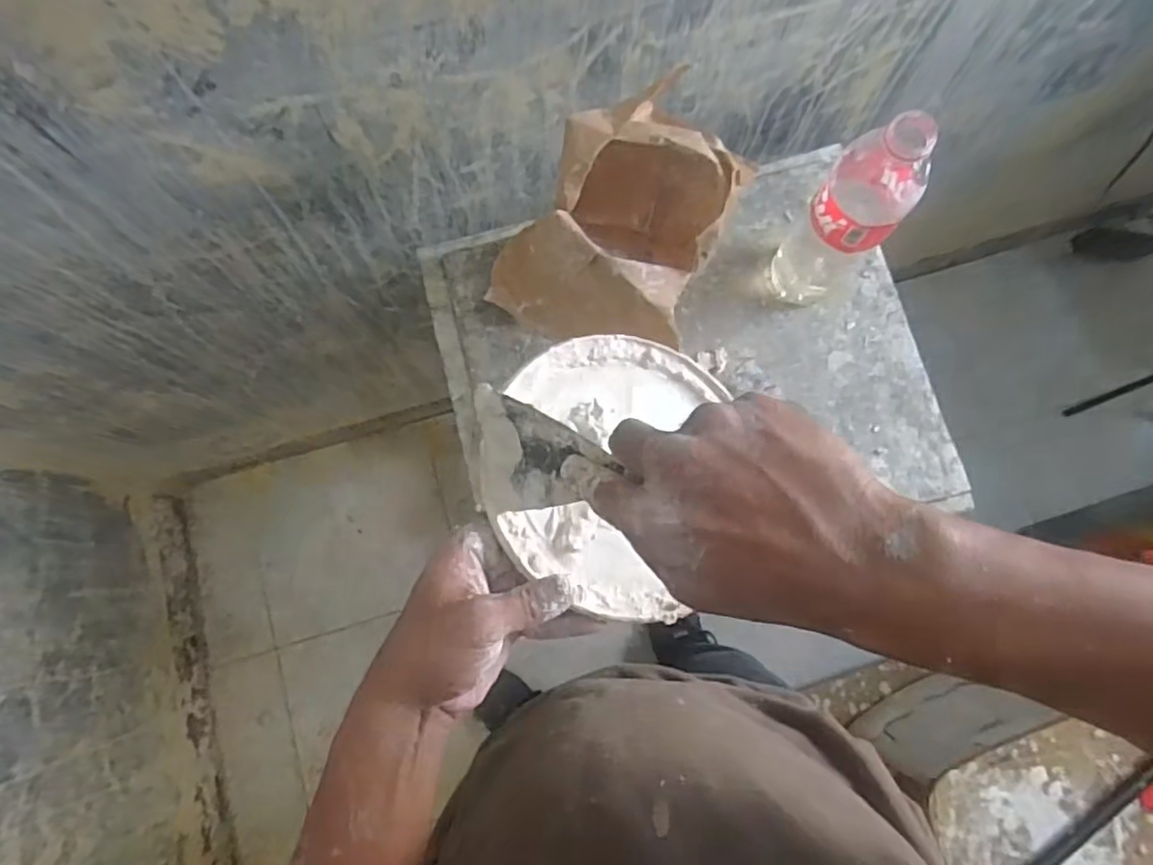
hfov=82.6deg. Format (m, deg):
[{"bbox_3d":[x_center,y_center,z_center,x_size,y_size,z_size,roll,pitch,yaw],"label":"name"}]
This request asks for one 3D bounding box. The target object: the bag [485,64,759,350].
[{"bbox_3d":[0.033,-0.154,0.539,0.159,0.153,0.155,33,80,6],"label":"bag"}]

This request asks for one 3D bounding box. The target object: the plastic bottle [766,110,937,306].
[{"bbox_3d":[0.216,-0.170,0.526,0.061,0.224,0.062,0,78,-1],"label":"plastic bottle"}]

